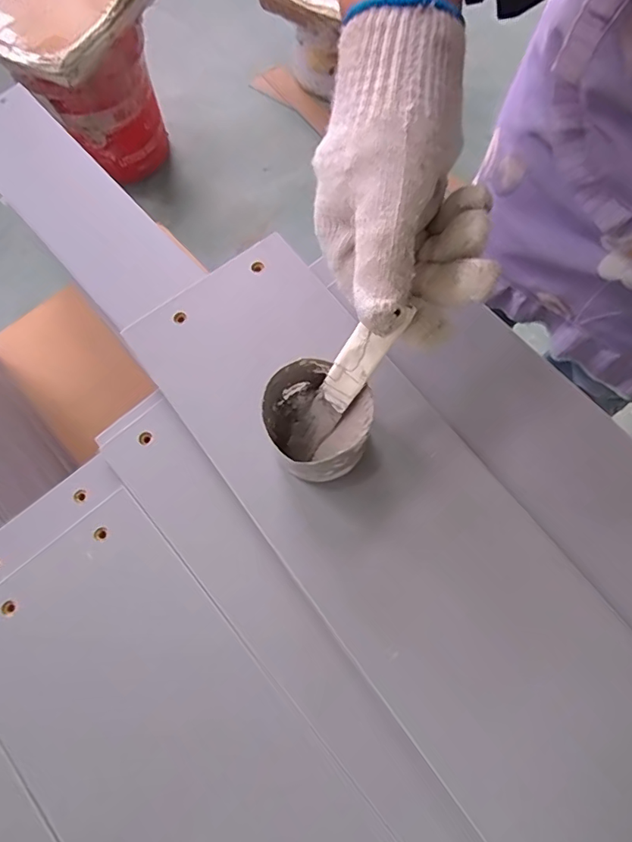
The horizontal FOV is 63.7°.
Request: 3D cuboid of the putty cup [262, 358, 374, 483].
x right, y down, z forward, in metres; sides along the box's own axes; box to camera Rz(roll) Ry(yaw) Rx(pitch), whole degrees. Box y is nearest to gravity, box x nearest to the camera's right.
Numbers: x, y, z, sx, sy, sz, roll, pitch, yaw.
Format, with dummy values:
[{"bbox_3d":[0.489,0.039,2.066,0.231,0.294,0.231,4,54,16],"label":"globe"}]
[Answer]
[{"bbox_3d":[0.001,-0.002,0.287,0.053,0.056,0.067,-30,74,-9],"label":"putty cup"}]

